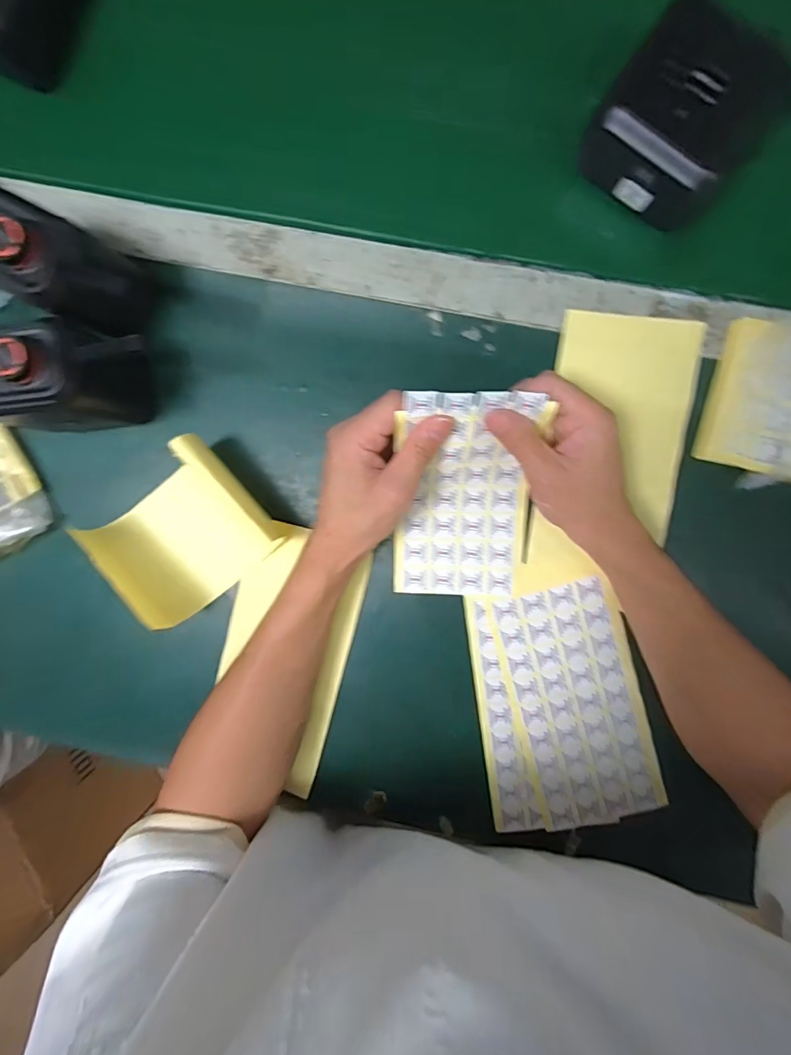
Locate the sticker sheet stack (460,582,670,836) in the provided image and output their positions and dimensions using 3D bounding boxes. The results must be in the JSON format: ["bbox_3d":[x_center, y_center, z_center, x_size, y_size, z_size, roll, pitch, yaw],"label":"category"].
[{"bbox_3d":[0.128,0.139,0.366,0.123,0.004,0.186,-9,95,5],"label":"sticker sheet stack"}]

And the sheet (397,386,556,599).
[{"bbox_3d":[0.046,-0.013,0.321,0.091,0.074,0.136,4,96,4],"label":"sheet"}]

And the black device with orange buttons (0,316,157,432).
[{"bbox_3d":[-0.224,-0.096,0.322,0.092,0.101,0.059,-10,95,5],"label":"black device with orange buttons"}]

